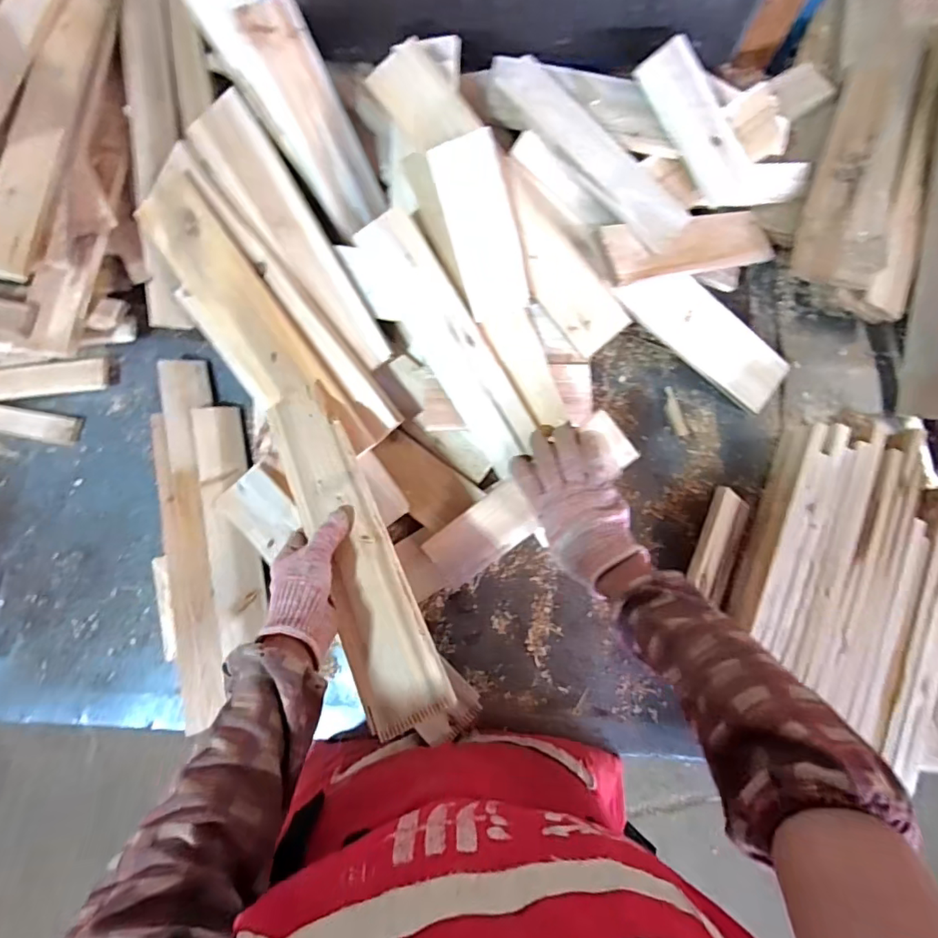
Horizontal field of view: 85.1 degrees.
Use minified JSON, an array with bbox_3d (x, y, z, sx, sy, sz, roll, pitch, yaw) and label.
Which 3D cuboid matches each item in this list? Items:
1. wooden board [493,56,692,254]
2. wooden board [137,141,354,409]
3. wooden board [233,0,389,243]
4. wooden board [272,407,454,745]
[{"bbox_3d":[0.136,-0.372,0.586,0.290,0.019,0.073,45,77,-6],"label":"wooden board"},{"bbox_3d":[-0.293,-0.210,0.622,0.101,0.021,0.329,-33,94,6],"label":"wooden board"},{"bbox_3d":[-0.184,-0.414,0.615,0.083,0.025,0.237,-29,117,-4],"label":"wooden board"},{"bbox_3d":[-0.126,0.070,0.522,0.076,0.016,0.370,-27,65,-4],"label":"wooden board"}]

